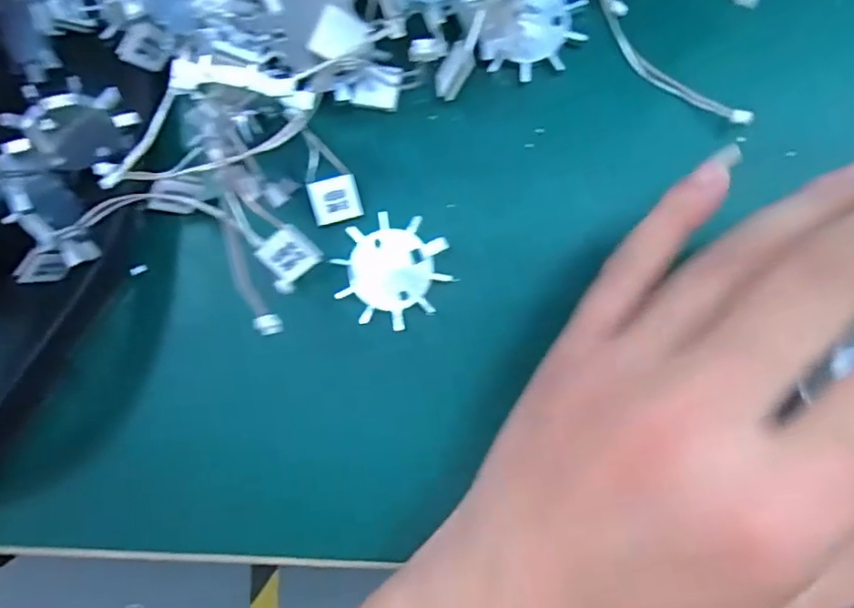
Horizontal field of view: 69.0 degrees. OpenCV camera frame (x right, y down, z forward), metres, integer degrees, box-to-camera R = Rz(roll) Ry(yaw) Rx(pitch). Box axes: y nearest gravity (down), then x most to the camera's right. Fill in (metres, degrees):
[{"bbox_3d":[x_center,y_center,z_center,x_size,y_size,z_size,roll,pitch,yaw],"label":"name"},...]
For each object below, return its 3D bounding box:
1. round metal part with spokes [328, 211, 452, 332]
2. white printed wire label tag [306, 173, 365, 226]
[{"bbox_3d":[-0.013,-0.012,0.222,0.038,0.005,0.037,-1,84,6],"label":"round metal part with spokes"},{"bbox_3d":[-0.033,-0.038,0.223,0.017,0.005,0.016,-14,83,5],"label":"white printed wire label tag"}]

